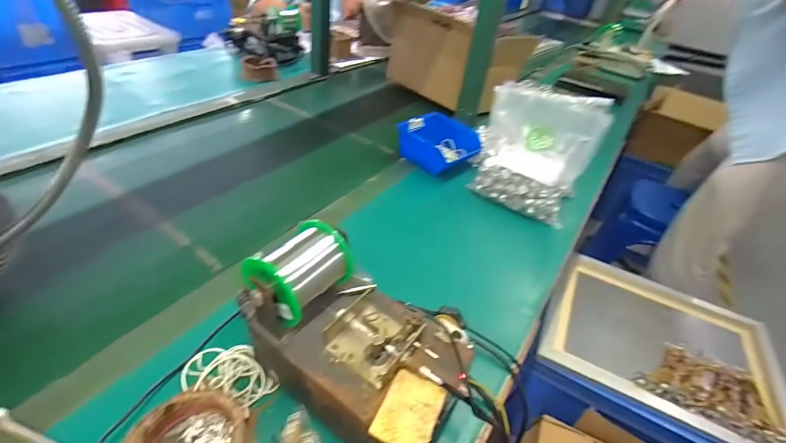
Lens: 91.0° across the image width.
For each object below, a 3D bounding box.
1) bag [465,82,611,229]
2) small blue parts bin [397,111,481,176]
[{"bbox_3d":[0.230,-0.120,0.647,0.188,0.165,0.129,22,41,17],"label":"bag"},{"bbox_3d":[0.095,-0.153,0.759,0.136,0.061,0.130,-28,51,-36],"label":"small blue parts bin"}]

